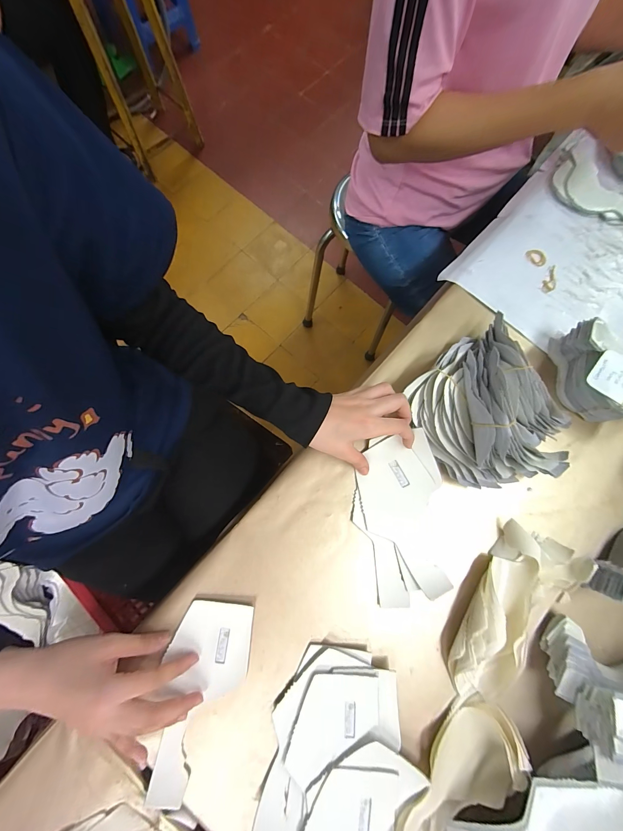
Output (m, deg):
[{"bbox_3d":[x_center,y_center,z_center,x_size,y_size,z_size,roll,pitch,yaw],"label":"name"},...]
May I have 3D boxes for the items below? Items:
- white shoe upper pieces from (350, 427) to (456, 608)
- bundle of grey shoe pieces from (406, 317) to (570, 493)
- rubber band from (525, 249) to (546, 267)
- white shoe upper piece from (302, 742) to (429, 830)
[{"bbox_3d":[0.103,0.119,0.367,0.099,0.031,0.187,-1,81,-1],"label":"white shoe upper pieces"},{"bbox_3d":[0.211,-0.001,0.366,0.165,0.079,0.184,-30,81,-8],"label":"bundle of grey shoe pieces"},{"bbox_3d":[0.334,-0.235,0.465,0.031,0.004,0.020,44,81,8],"label":"rubber band"},{"bbox_3d":[0.028,0.428,0.299,0.091,0.017,0.201,27,78,3],"label":"white shoe upper piece"}]

